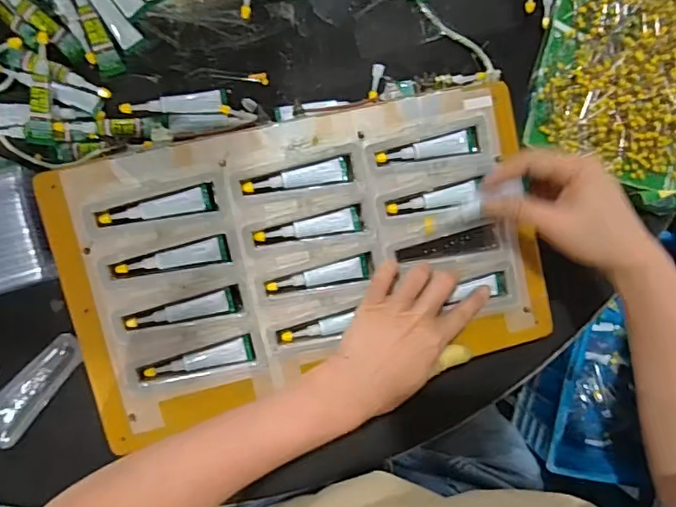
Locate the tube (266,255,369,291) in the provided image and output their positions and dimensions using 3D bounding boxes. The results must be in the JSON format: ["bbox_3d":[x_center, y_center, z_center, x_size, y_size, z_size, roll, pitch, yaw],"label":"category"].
[{"bbox_3d":[-0.016,0.019,0.425,0.084,0.006,0.019,-10,95,-8],"label":"tube"}]

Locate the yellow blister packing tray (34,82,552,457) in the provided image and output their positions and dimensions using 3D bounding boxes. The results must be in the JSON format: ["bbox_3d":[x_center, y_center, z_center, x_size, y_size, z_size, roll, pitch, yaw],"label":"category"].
[{"bbox_3d":[-0.020,0.004,0.418,0.374,0.020,0.219,-14,96,-8],"label":"yellow blister packing tray"}]

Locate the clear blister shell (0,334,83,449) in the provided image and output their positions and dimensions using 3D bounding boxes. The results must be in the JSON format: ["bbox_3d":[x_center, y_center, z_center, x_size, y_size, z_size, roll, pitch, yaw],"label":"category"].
[{"bbox_3d":[-0.254,0.113,0.424,0.035,0.016,0.111,41,87,-9],"label":"clear blister shell"}]

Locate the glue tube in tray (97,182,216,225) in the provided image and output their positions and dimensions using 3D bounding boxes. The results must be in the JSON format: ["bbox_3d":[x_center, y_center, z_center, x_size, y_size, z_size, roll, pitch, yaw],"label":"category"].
[{"bbox_3d":[-0.140,-0.035,0.403,0.087,0.006,0.019,-14,96,-8],"label":"glue tube in tray"}]

